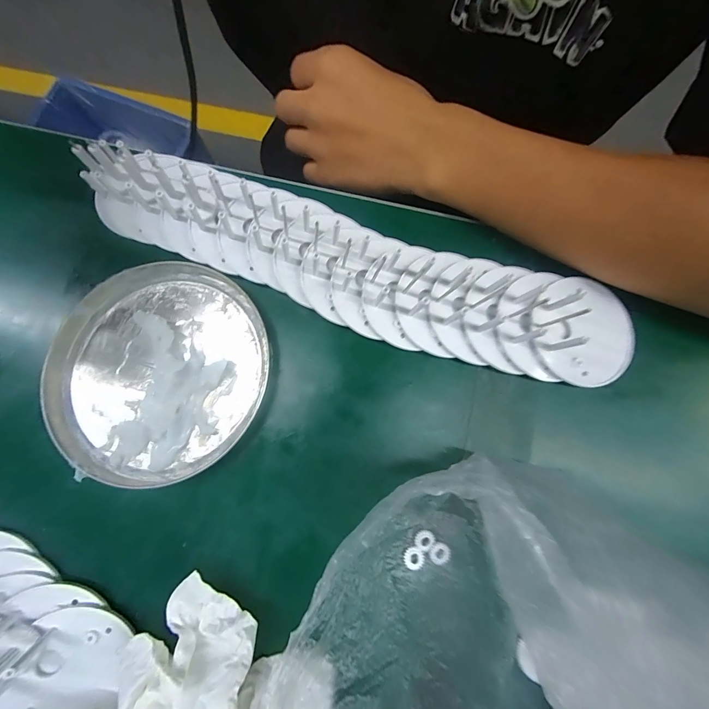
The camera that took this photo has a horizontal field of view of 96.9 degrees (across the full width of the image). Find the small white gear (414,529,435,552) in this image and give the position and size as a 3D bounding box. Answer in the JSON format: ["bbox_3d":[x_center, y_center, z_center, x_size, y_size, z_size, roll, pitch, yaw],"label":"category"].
[{"bbox_3d":[0.036,0.095,0.161,0.009,0.004,0.010,39,81,9],"label":"small white gear"}]

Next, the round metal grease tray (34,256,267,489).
[{"bbox_3d":[-0.116,0.007,0.185,0.127,0.011,0.126,0,78,1],"label":"round metal grease tray"}]

